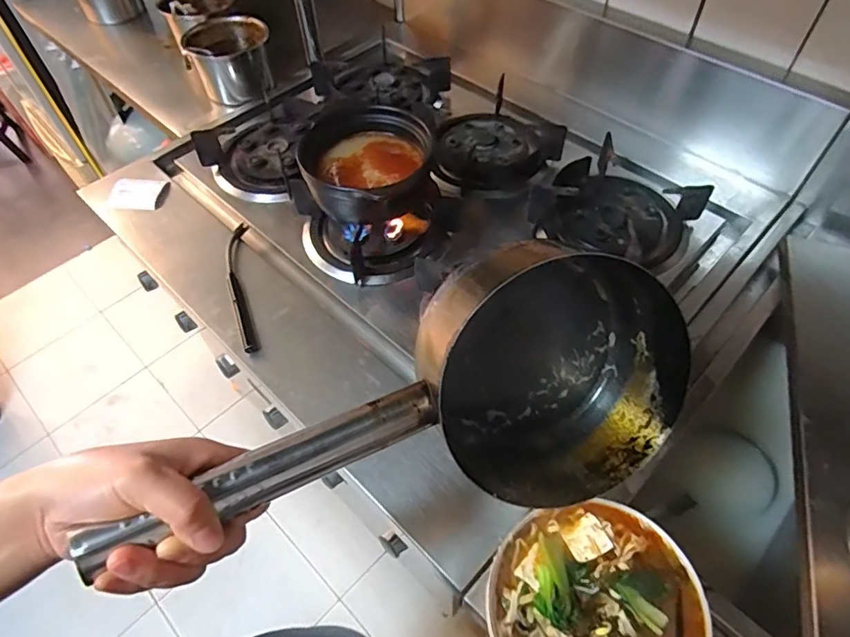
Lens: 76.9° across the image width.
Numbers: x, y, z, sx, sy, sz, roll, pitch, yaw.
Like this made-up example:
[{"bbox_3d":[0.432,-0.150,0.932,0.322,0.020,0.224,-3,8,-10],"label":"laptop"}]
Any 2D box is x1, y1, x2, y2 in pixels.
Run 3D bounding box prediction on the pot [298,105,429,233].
[{"bbox_3d":[-0.073,-0.202,0.734,0.177,0.091,0.164,-1,55,1],"label":"pot"}]

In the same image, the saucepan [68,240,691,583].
[{"bbox_3d":[0.012,0.079,0.363,0.380,0.126,0.142,-15,54,-28],"label":"saucepan"}]

